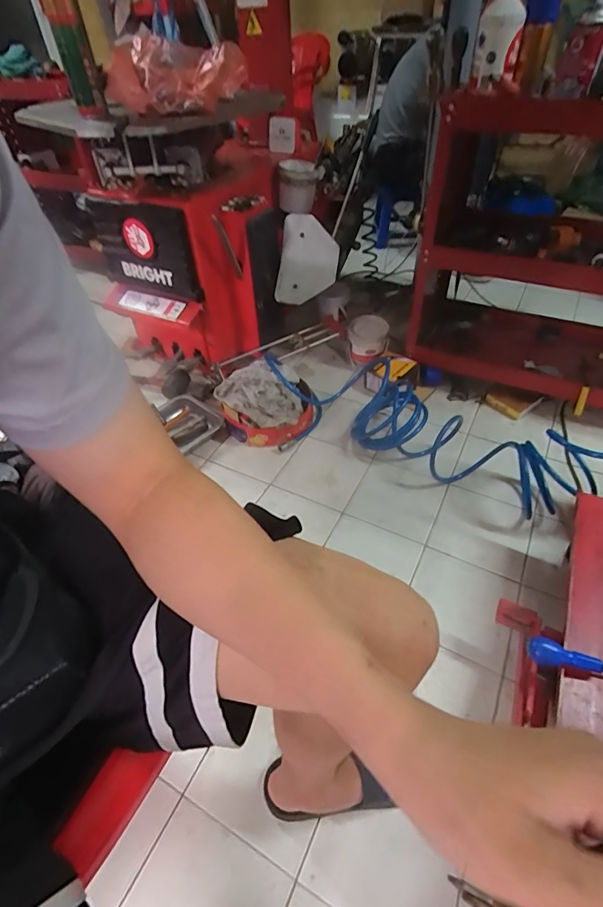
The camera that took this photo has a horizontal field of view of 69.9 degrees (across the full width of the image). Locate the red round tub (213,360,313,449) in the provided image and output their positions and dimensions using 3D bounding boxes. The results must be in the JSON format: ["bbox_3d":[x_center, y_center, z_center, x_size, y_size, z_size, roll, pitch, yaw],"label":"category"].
[{"bbox_3d":[-0.101,-0.152,1.198,0.247,0.129,0.260,-1,45,1],"label":"red round tub"}]

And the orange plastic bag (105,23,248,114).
[{"bbox_3d":[-0.259,-0.795,0.899,0.277,0.113,0.135,-1,45,2],"label":"orange plastic bag"}]

